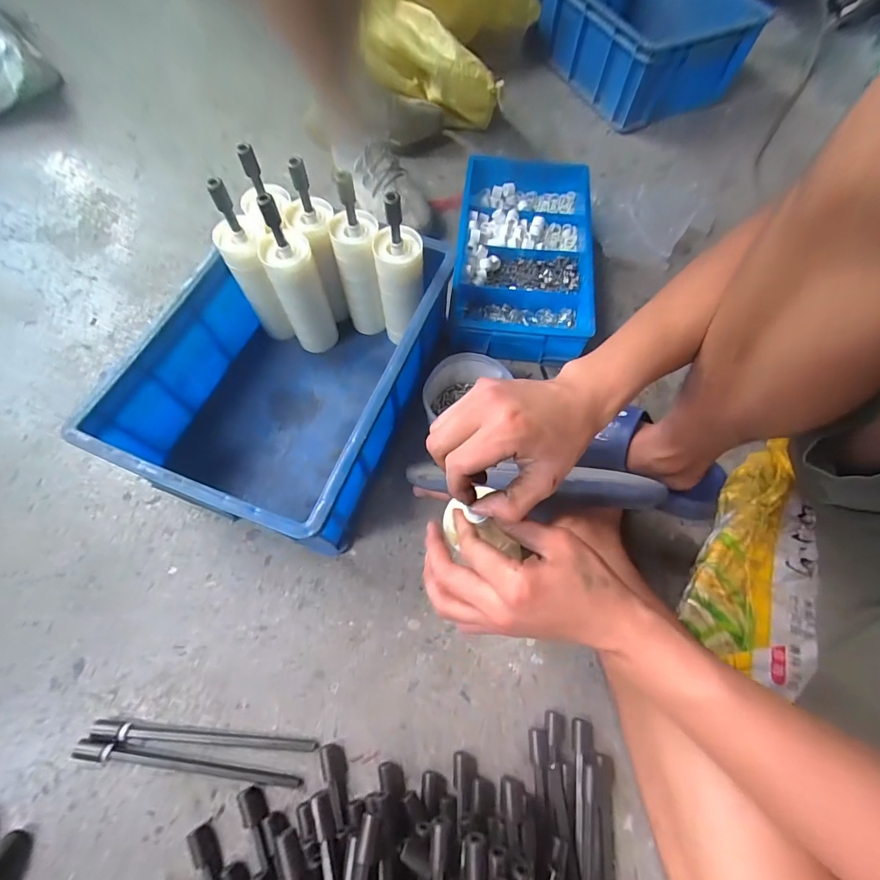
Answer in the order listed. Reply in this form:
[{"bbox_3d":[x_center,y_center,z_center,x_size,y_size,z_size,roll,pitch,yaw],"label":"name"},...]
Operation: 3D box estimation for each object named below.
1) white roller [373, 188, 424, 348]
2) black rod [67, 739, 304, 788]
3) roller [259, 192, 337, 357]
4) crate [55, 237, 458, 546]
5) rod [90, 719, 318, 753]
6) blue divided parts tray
[{"bbox_3d":[-0.050,-0.211,0.547,0.059,0.212,0.065,-3,66,-2],"label":"white roller"},{"bbox_3d":[-0.262,0.337,0.439,0.235,0.011,0.016,8,67,3],"label":"black rod"},{"bbox_3d":[-0.185,-0.204,0.558,0.059,0.227,0.057,-19,68,-8],"label":"roller"},{"bbox_3d":[-0.186,-0.085,0.551,0.289,0.153,0.376,19,68,8],"label":"crate"},{"bbox_3d":[-0.251,0.317,0.453,0.235,0.013,0.014,5,66,2],"label":"rod"},{"bbox_3d":[0.131,-0.285,0.677,0.206,0.091,0.361,6,66,2],"label":"blue divided parts tray"}]

